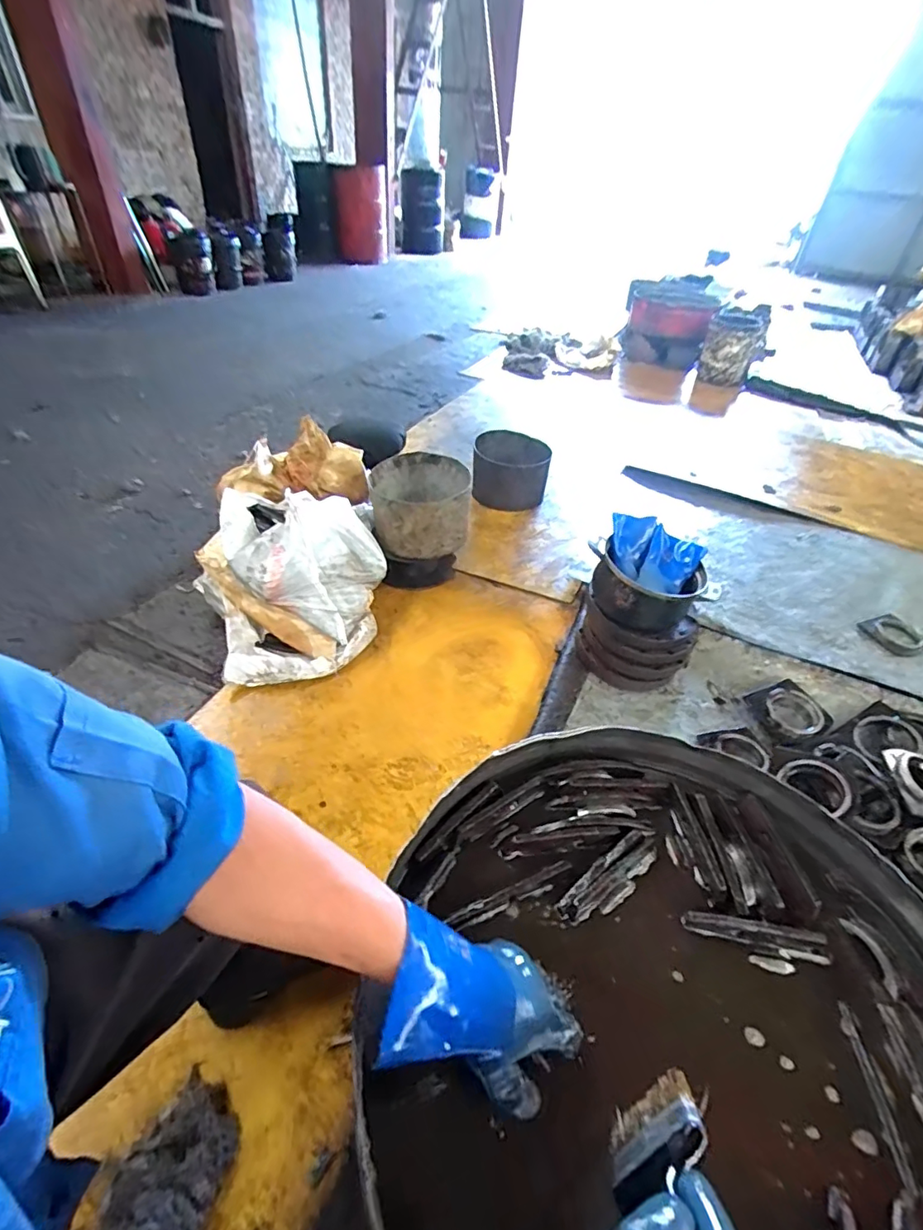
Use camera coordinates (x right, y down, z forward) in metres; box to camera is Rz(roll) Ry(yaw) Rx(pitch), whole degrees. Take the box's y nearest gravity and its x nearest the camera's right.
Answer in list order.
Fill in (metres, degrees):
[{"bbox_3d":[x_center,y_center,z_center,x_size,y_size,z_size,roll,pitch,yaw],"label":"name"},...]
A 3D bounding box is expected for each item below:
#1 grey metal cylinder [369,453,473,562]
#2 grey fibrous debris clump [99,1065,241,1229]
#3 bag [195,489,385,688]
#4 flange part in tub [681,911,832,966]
[{"bbox_3d":[-0.115,-0.313,1.545,0.272,0.195,0.276,3,41,-3],"label":"grey metal cylinder"},{"bbox_3d":[-0.349,0.673,0.635,0.116,0.067,0.190,5,42,1],"label":"grey fibrous debris clump"},{"bbox_3d":[-0.404,-0.079,1.344,0.453,0.303,0.394,-12,44,-19],"label":"bag"},{"bbox_3d":[0.316,0.339,0.564,0.148,0.035,0.018,10,42,7],"label":"flange part in tub"}]

